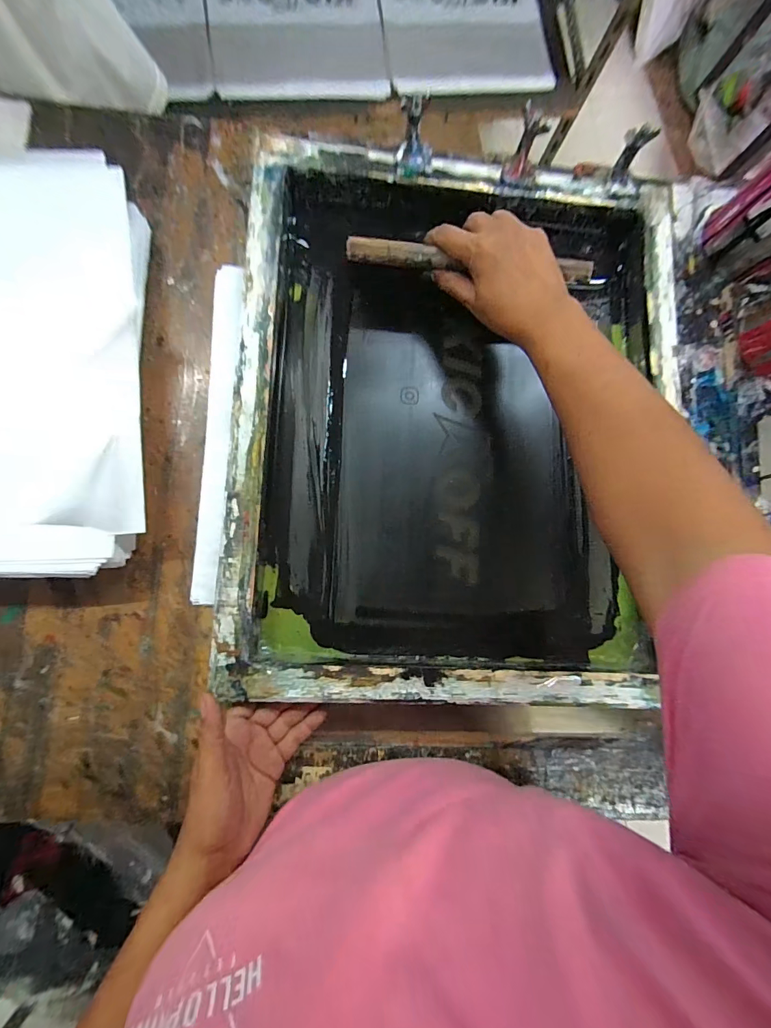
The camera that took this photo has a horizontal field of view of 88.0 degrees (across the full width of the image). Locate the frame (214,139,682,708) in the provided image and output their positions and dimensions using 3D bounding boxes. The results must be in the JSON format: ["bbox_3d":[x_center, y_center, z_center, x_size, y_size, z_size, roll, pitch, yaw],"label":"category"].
[{"bbox_3d":[0.076,-0.102,0.421,0.434,0.055,0.554,3,83,-4],"label":"frame"}]

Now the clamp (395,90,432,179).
[{"bbox_3d":[0.031,-0.389,0.414,0.037,0.020,0.064,0,123,-4],"label":"clamp"}]

